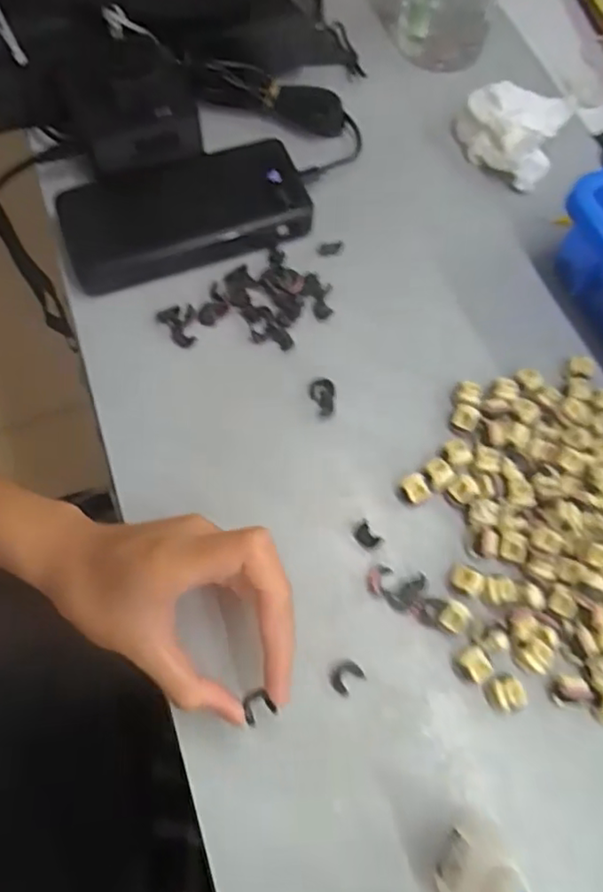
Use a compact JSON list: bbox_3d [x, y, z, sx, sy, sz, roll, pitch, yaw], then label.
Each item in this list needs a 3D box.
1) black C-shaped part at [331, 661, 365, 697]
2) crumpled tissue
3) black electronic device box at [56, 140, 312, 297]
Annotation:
[{"bbox_3d":[0.022,0.116,0.299,0.017,0.005,0.014,-41,74,-17],"label":"black C-shaped part"},{"bbox_3d":[0.151,-0.231,0.428,0.074,0.035,0.083,21,70,7],"label":"crumpled tissue"},{"bbox_3d":[-0.077,-0.154,0.393,0.154,0.030,0.077,-20,69,-10],"label":"black electronic device box"}]

